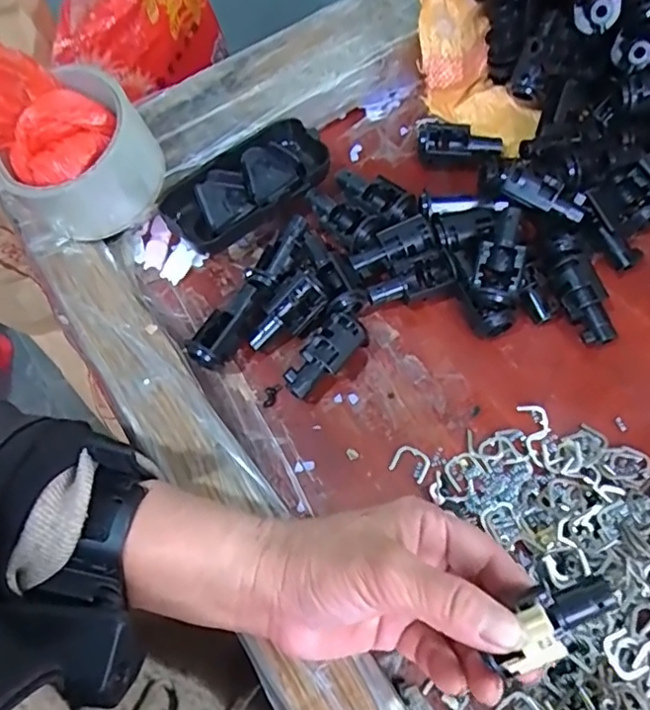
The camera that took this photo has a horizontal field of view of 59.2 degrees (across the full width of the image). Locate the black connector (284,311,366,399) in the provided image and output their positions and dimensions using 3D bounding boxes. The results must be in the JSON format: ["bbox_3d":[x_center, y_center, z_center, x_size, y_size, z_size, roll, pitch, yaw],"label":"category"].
[{"bbox_3d":[0.000,0.002,0.319,0.022,0.027,0.053,39,74,20],"label":"black connector"}]

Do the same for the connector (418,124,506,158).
[{"bbox_3d":[0.088,-0.140,0.379,0.053,0.018,0.026,-3,65,3],"label":"connector"}]

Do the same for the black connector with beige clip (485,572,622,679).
[{"bbox_3d":[0.082,0.098,0.209,0.051,0.016,0.022,-36,69,-5],"label":"black connector with beige clip"}]

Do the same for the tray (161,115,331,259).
[{"bbox_3d":[-0.048,-0.107,0.370,0.109,0.026,0.050,-39,68,-13],"label":"tray"}]

